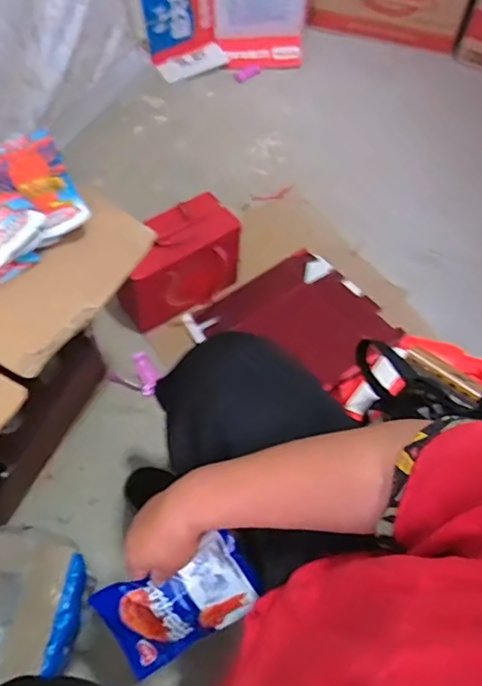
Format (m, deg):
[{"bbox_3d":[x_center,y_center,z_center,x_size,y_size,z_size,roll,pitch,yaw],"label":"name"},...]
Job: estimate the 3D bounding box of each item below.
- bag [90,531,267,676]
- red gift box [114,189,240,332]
[{"bbox_3d":[-0.067,0.295,0.616,0.172,0.017,0.108,-30,99,3],"label":"bag"},{"bbox_3d":[-0.129,-0.167,1.147,0.247,0.216,0.126,-32,64,-21],"label":"red gift box"}]

